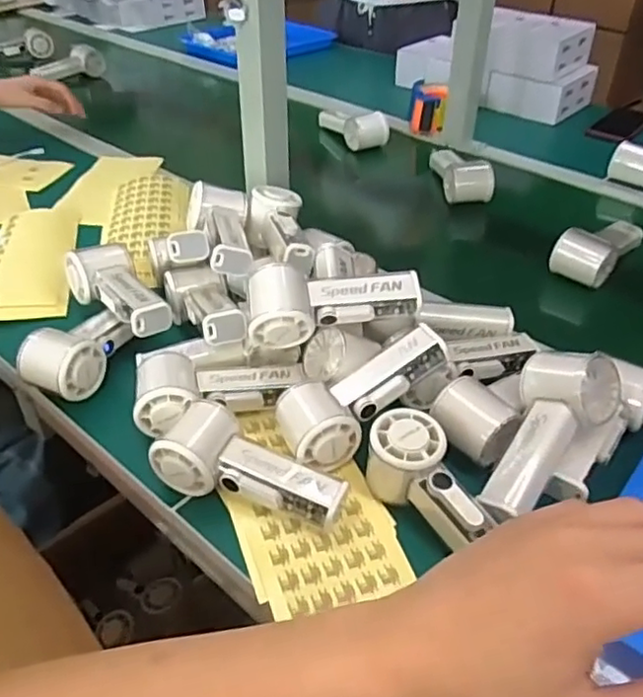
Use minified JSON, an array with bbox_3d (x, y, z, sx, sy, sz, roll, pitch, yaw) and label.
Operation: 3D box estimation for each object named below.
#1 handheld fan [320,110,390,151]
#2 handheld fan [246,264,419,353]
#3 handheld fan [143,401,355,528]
[{"bbox_3d":[0.054,-0.396,1.106,0.074,0.047,0.148,-13,42,-18],"label":"handheld fan"},{"bbox_3d":[0.009,-0.042,0.567,0.147,0.049,0.059,-6,40,-10],"label":"handheld fan"},{"bbox_3d":[-0.053,0.098,0.496,0.148,0.054,0.074,20,43,20],"label":"handheld fan"}]

